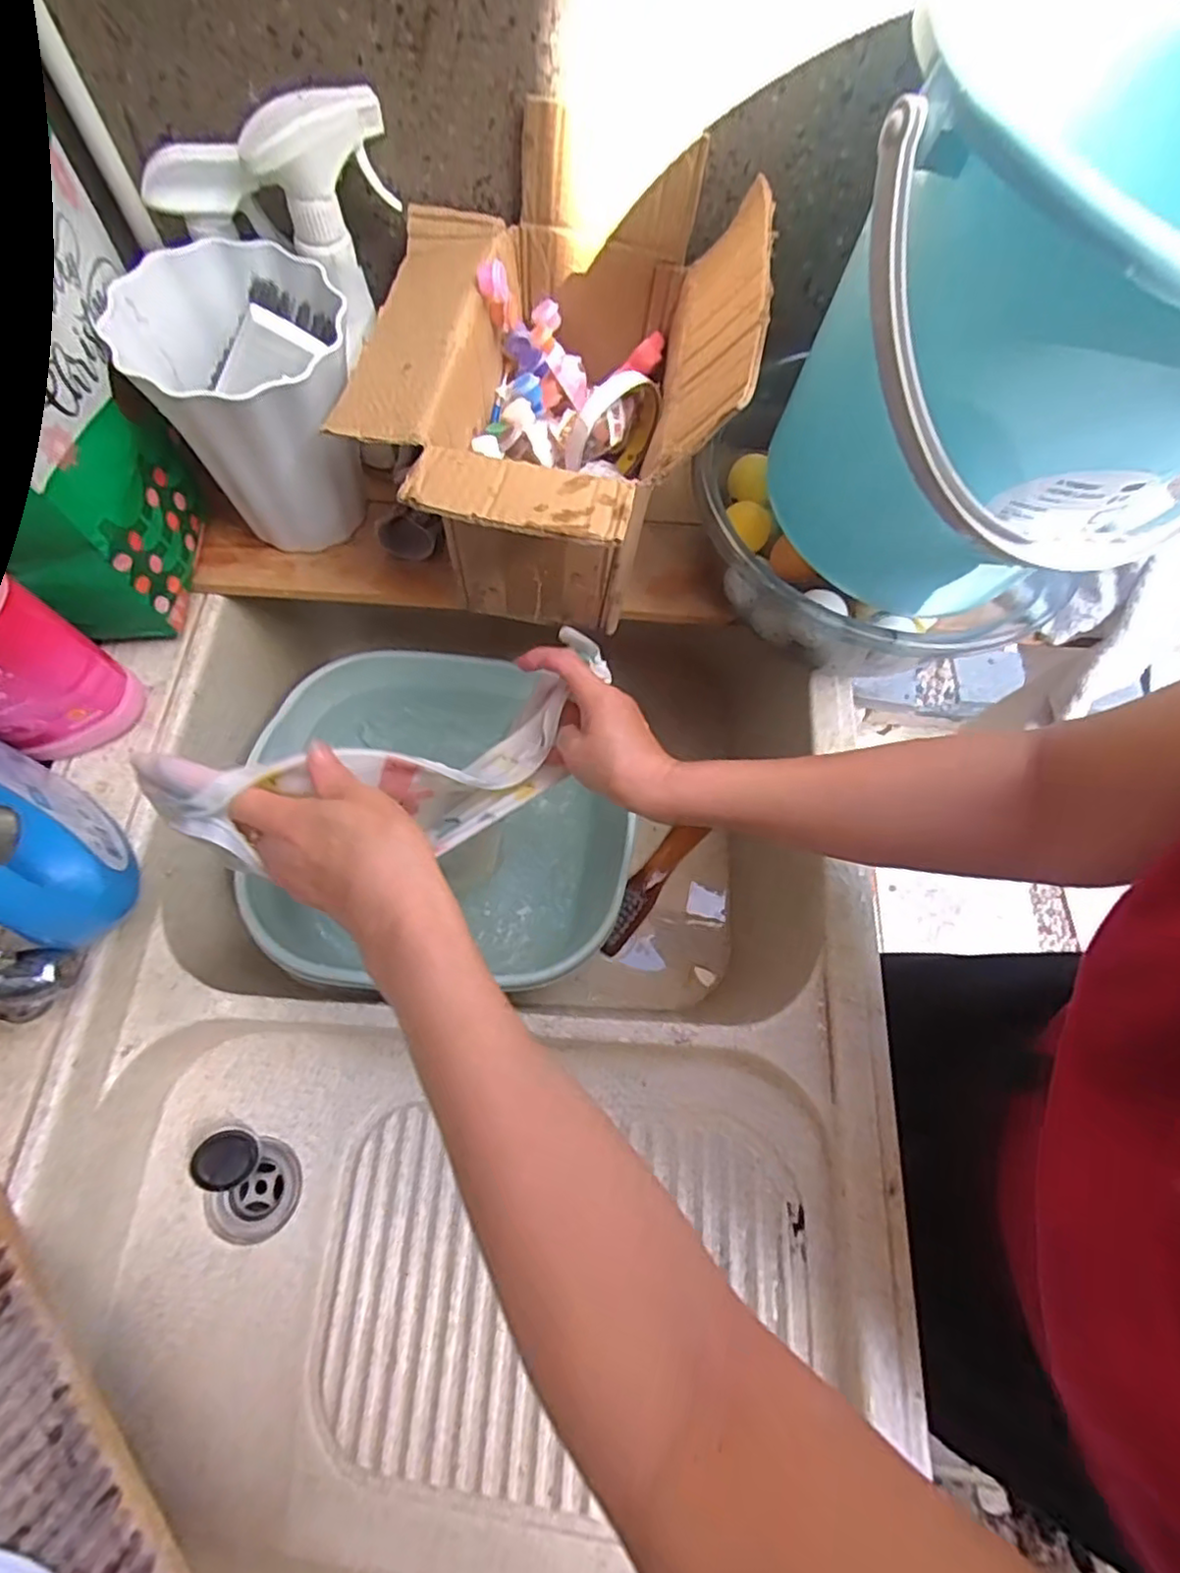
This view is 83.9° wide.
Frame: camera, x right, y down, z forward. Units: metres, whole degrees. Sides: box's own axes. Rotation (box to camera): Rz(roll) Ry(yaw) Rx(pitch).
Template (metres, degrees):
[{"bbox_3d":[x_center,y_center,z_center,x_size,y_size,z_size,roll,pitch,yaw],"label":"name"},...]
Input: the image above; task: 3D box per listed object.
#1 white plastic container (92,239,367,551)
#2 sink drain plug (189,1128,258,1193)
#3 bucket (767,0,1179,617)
[{"bbox_3d":[-0.224,-0.261,0.474,0.136,0.157,0.140,-40,74,-16],"label":"white plastic container"},{"bbox_3d":[-0.266,0.272,0.479,0.040,0.015,0.040,9,60,-16],"label":"sink drain plug"},{"bbox_3d":[0.251,-0.268,0.382,0.221,0.232,0.293,17,68,5],"label":"bucket"}]

